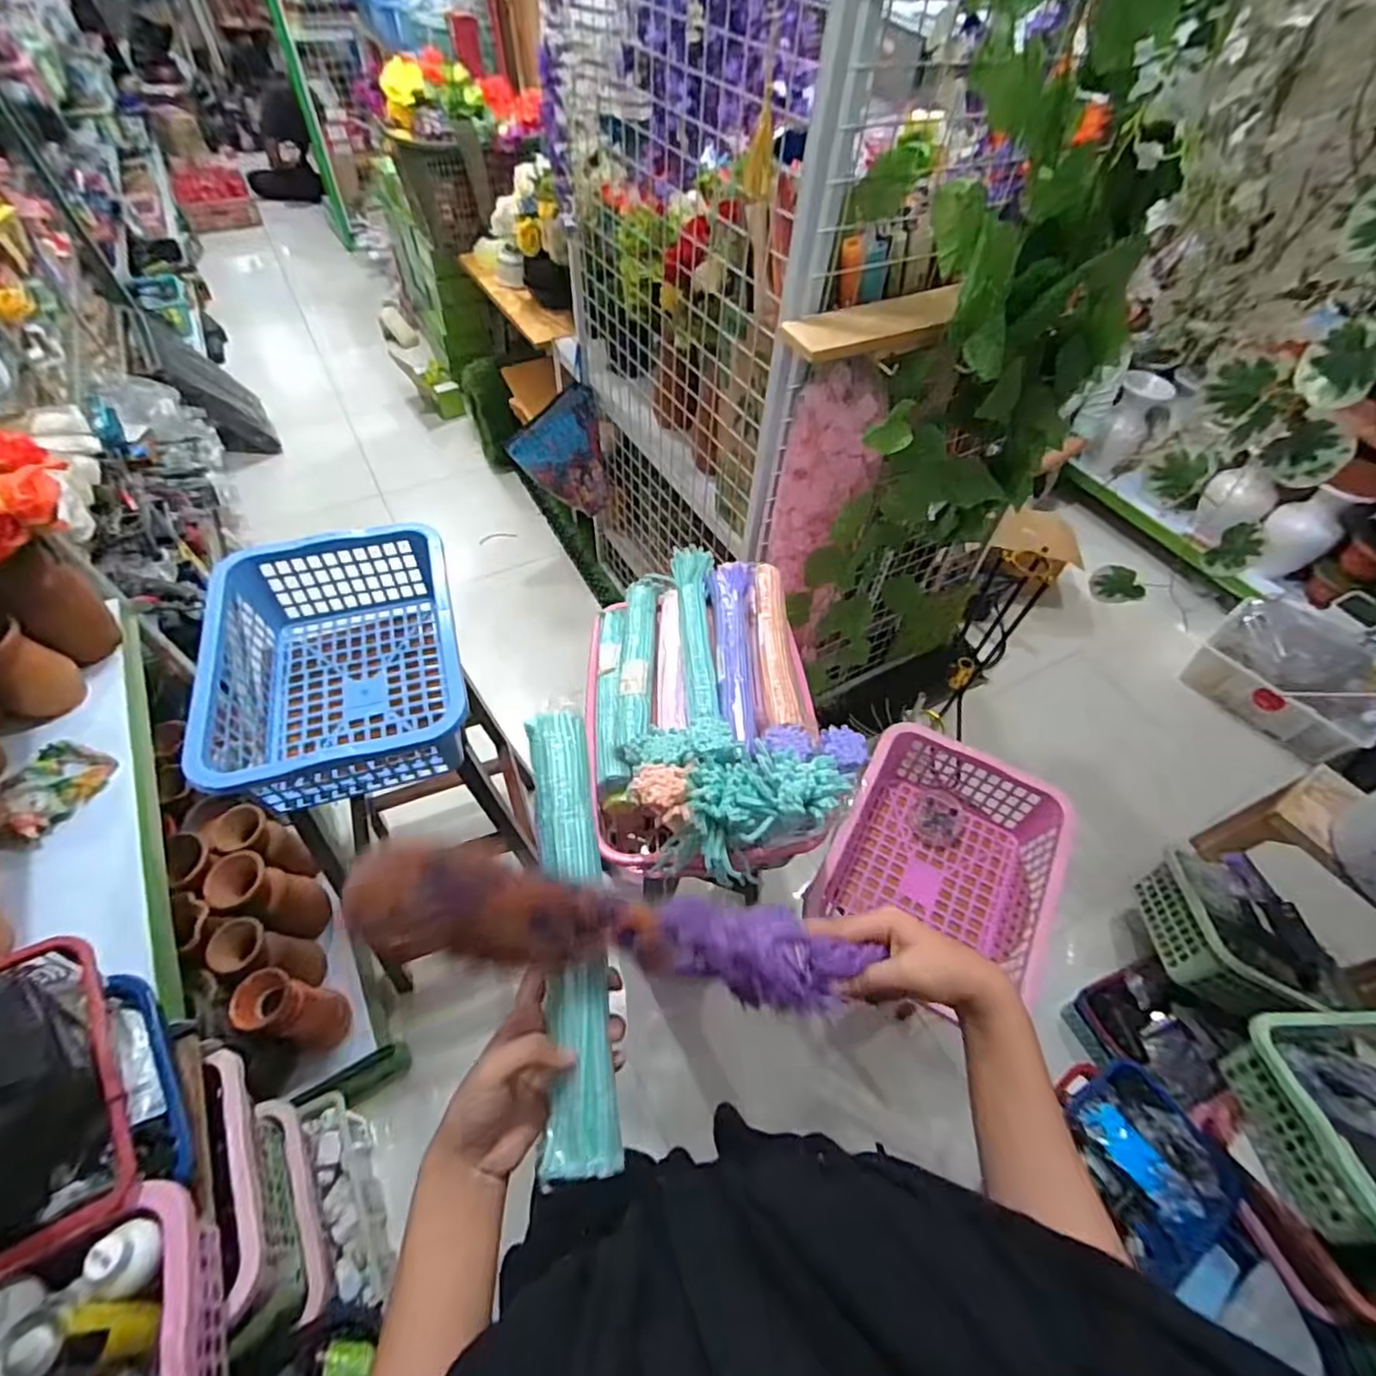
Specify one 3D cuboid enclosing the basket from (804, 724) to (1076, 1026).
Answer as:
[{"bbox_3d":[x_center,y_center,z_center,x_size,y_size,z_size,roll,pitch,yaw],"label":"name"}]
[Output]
[{"bbox_3d":[0.407,0.272,1.024,0.308,0.158,0.365,29,57,17],"label":"basket"}]

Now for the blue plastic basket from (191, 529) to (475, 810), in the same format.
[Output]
[{"bbox_3d":[-0.491,-0.038,0.918,0.313,0.149,0.413,-14,56,-14],"label":"blue plastic basket"}]

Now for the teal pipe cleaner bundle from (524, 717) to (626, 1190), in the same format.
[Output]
[{"bbox_3d":[-0.082,0.163,0.441,0.046,0.023,0.299,-5,73,-7],"label":"teal pipe cleaner bundle"}]

